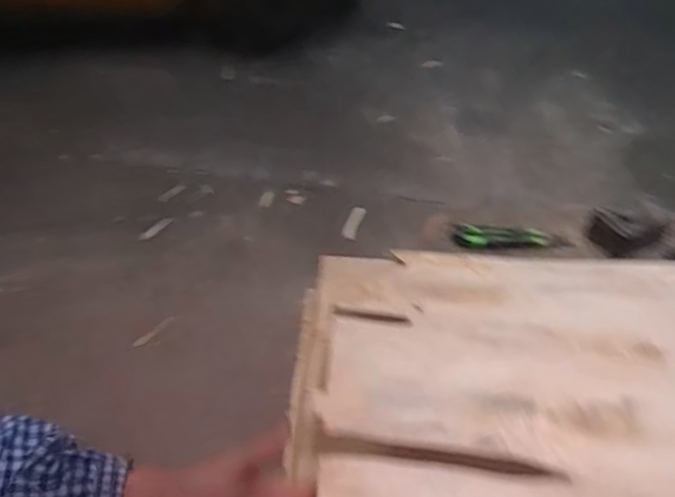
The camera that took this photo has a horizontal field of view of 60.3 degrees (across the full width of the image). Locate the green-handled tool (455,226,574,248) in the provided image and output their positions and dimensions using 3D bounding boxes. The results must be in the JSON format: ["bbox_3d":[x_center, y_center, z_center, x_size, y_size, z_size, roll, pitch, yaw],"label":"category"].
[{"bbox_3d":[0.288,-0.017,0.954,0.185,0.033,0.033,2,49,-1],"label":"green-handled tool"}]

